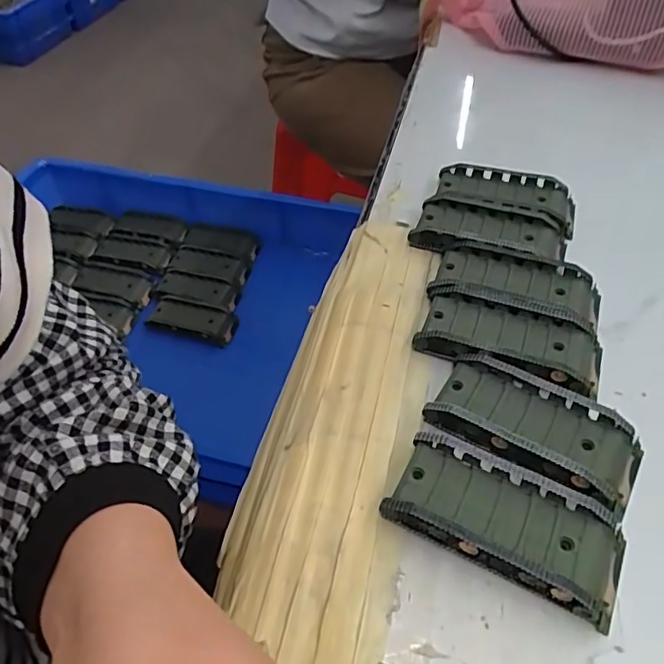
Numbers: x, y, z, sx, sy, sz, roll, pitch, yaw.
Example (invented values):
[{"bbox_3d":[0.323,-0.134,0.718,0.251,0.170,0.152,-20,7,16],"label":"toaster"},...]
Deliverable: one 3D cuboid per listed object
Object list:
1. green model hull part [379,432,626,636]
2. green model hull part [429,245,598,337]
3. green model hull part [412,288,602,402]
[{"bbox_3d":[0.075,0.081,0.245,0.095,0.021,0.044,22,51,18],"label":"green model hull part"},{"bbox_3d":[0.111,-0.027,0.343,0.096,0.018,0.049,16,50,13],"label":"green model hull part"},{"bbox_3d":[0.098,0.004,0.314,0.097,0.016,0.048,20,51,16],"label":"green model hull part"}]

